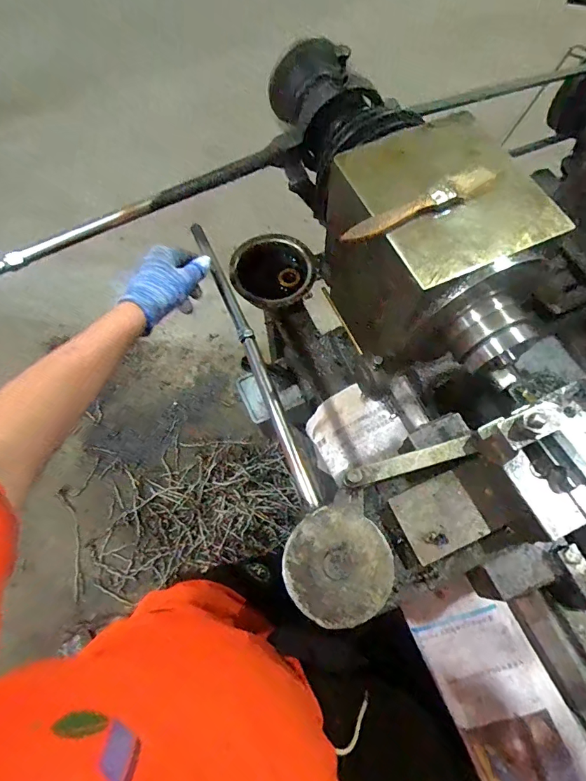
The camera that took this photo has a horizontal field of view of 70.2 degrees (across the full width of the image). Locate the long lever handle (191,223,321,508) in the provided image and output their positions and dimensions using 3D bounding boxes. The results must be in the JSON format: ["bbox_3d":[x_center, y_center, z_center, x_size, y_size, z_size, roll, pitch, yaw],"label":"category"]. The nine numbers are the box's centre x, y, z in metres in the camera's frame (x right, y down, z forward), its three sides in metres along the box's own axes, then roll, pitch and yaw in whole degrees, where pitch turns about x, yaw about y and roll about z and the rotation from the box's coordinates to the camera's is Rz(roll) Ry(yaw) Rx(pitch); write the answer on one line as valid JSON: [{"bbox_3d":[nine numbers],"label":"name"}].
[{"bbox_3d":[-0.054,-0.054,0.497,0.017,0.017,0.401,-21,67,-8],"label":"long lever handle"}]

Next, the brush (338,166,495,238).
[{"bbox_3d":[0.112,-0.163,0.365,0.149,0.008,0.023,-27,70,-10],"label":"brush"}]

